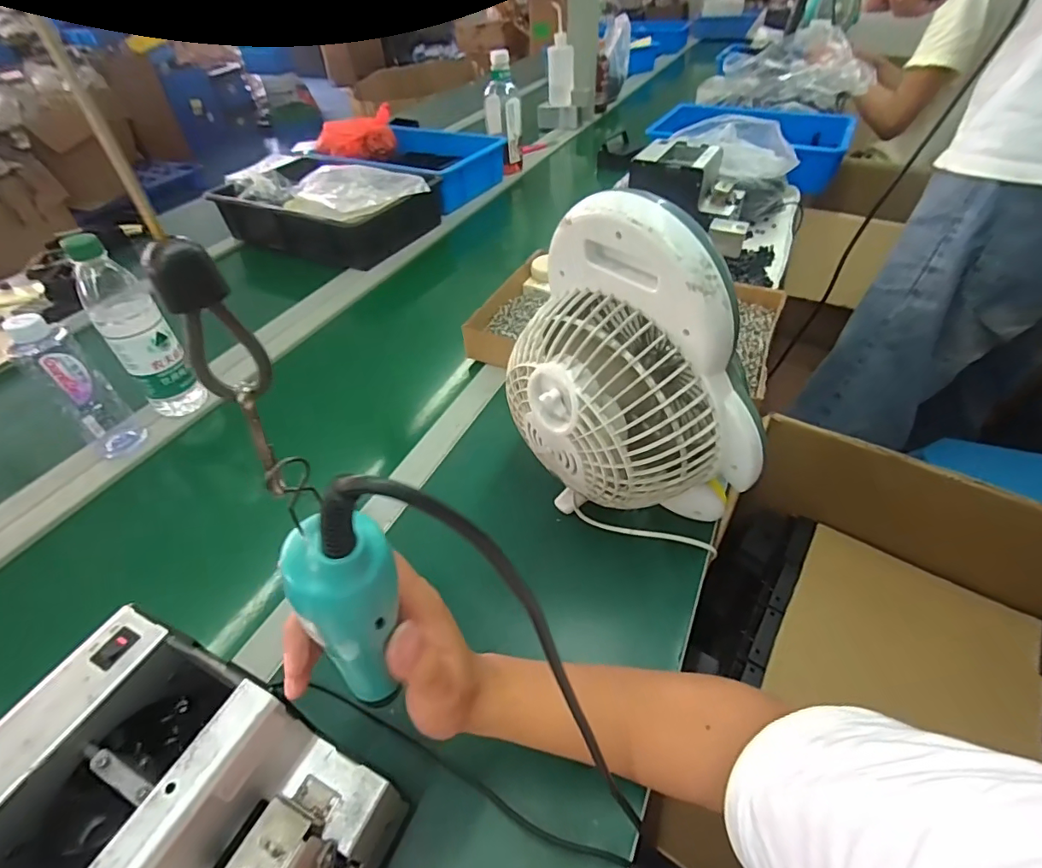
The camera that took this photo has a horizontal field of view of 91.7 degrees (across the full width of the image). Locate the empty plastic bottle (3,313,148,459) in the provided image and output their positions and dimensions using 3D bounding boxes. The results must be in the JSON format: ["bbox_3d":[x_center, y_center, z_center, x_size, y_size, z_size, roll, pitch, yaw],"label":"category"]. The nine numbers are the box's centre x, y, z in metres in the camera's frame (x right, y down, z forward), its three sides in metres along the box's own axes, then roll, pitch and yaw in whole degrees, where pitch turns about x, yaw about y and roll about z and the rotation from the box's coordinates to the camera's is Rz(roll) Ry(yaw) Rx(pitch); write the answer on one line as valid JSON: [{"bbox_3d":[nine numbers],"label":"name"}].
[{"bbox_3d":[-0.498,-0.051,0.570,0.049,0.171,0.052,33,55,32],"label":"empty plastic bottle"}]

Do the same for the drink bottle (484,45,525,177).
[{"bbox_3d":[-0.041,-0.762,1.216,0.086,0.235,0.079,-5,44,-1],"label":"drink bottle"}]

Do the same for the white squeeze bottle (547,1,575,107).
[{"bbox_3d":[0.117,-1.086,1.475,0.076,0.205,0.078,-4,44,0],"label":"white squeeze bottle"}]

